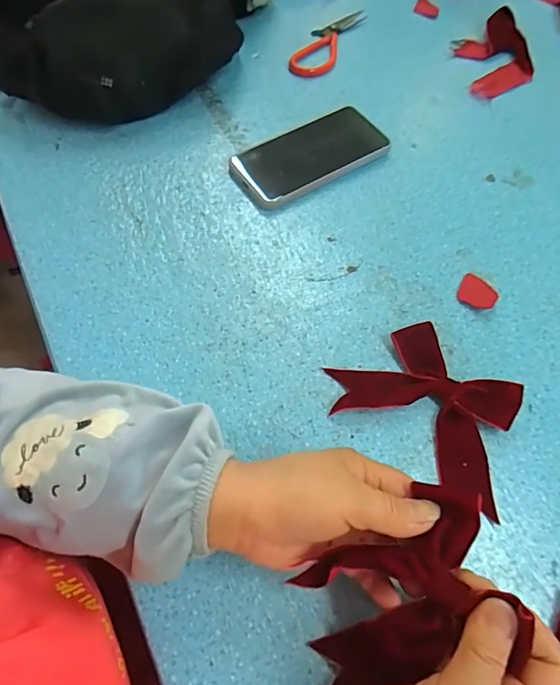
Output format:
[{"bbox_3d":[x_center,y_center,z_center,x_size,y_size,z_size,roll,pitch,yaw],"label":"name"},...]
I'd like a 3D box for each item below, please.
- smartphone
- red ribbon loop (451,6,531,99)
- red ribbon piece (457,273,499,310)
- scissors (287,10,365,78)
[{"bbox_3d":[0.033,-0.199,0.474,0.164,0.015,0.080,-28,68,-15],"label":"smartphone"},{"bbox_3d":[0.275,-0.370,0.572,0.091,0.021,0.145,-4,64,-5],"label":"red ribbon loop"},{"bbox_3d":[0.181,-0.045,0.411,0.035,0.004,0.033,33,67,13],"label":"red ribbon piece"},{"bbox_3d":[0.063,-0.391,0.577,0.049,0.005,0.171,25,65,10],"label":"scissors"}]

